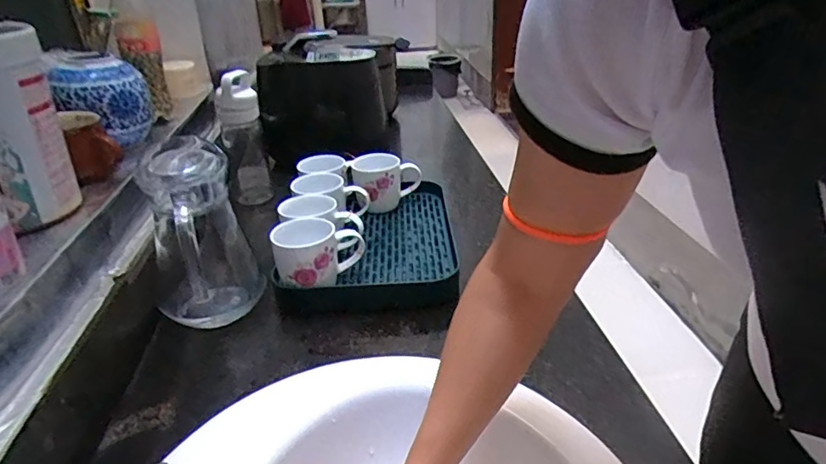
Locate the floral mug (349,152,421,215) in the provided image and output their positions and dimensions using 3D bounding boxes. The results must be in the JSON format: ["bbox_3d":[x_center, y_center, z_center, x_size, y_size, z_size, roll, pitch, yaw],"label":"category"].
[{"bbox_3d":[-0.054,-0.085,0.876,0.083,0.084,0.121,21,37,37],"label":"floral mug"}]

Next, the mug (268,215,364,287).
[{"bbox_3d":[-0.129,0.030,0.679,0.081,0.079,0.106,15,33,30],"label":"mug"}]

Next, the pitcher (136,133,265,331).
[{"bbox_3d":[-0.262,0.012,0.627,0.097,0.204,0.108,16,34,31],"label":"pitcher"}]

